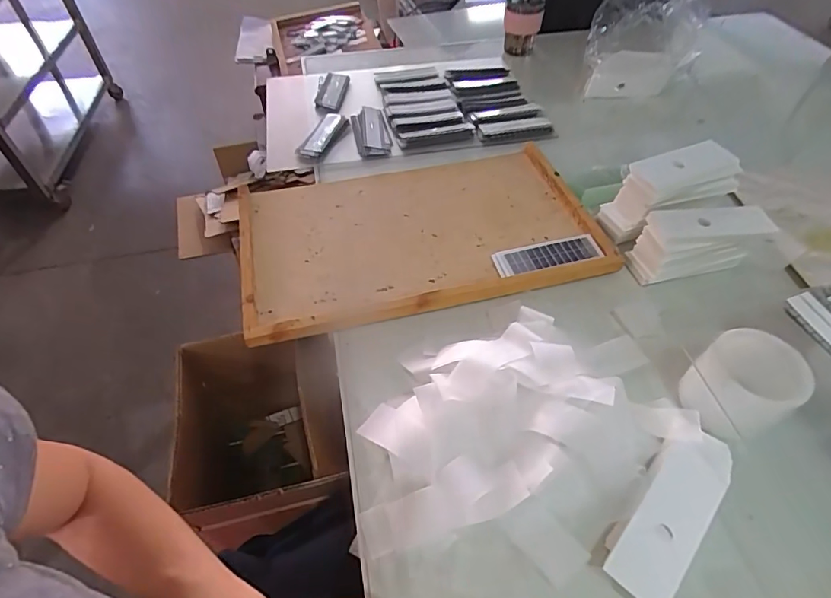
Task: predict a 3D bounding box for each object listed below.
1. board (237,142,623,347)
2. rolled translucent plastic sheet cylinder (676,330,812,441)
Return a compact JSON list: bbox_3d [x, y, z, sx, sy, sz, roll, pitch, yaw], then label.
[{"bbox_3d":[0.001,-0.102,0.690,0.494,0.031,0.309,-11,51,-11],"label":"board"},{"bbox_3d":[0.330,0.091,0.484,0.088,0.086,0.082,1,50,-1],"label":"rolled translucent plastic sheet cylinder"}]

